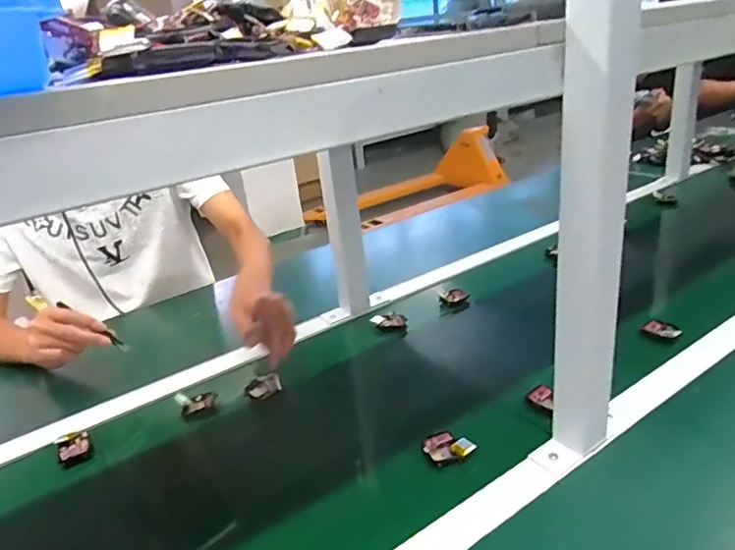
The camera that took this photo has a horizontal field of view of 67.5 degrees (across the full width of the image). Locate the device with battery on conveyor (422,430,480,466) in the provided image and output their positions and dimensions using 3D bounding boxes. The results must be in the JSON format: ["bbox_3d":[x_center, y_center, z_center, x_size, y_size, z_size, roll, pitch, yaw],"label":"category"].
[{"bbox_3d":[0.087,0.188,0.599,0.040,0.014,0.049,-22,29,-31],"label":"device with battery on conveyor"}]

